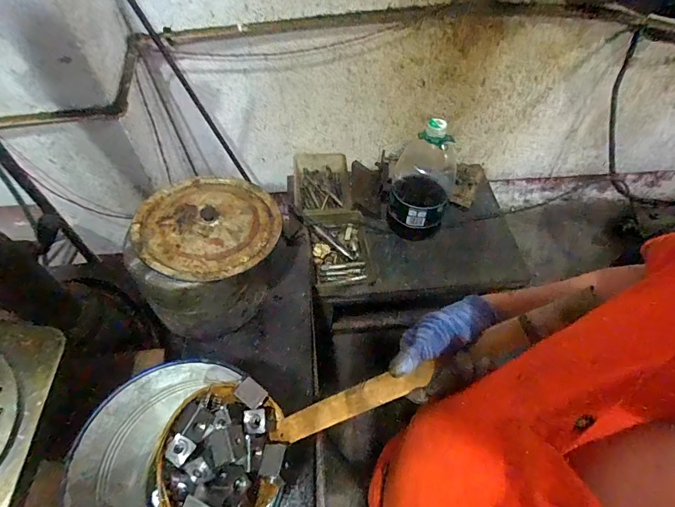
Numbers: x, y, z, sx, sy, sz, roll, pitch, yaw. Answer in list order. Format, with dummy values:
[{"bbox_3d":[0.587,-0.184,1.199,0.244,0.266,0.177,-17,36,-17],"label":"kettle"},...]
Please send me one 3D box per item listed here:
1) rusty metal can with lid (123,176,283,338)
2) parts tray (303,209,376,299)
[{"bbox_3d":[-0.238,-0.003,0.747,0.245,0.179,0.267,1,56,-1],"label":"rusty metal can with lid"},{"bbox_3d":[0.008,-0.018,1.104,0.174,0.049,0.266,-7,56,-6],"label":"parts tray"}]

